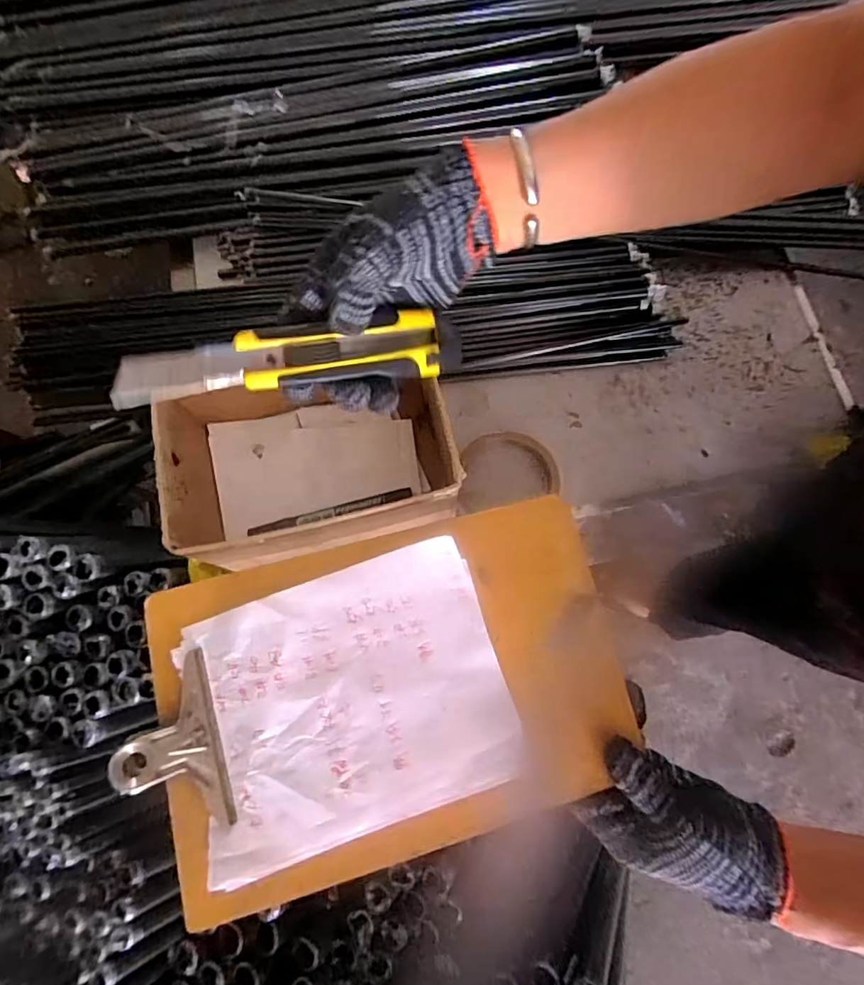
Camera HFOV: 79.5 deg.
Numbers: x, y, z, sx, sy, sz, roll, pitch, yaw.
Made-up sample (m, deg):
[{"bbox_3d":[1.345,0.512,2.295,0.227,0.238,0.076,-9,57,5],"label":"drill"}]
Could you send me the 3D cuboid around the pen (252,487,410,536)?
[{"bbox_3d":[-0.085,0.017,0.439,0.137,0.009,0.011,-15,76,-2],"label":"pen"}]

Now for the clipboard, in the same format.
[{"bbox_3d":[-0.023,0.121,0.329,0.287,0.016,0.190,-13,78,-9],"label":"clipboard"}]

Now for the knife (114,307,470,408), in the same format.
[{"bbox_3d":[-0.072,-0.077,0.300,0.194,0.018,0.035,-14,105,-26],"label":"knife"}]

